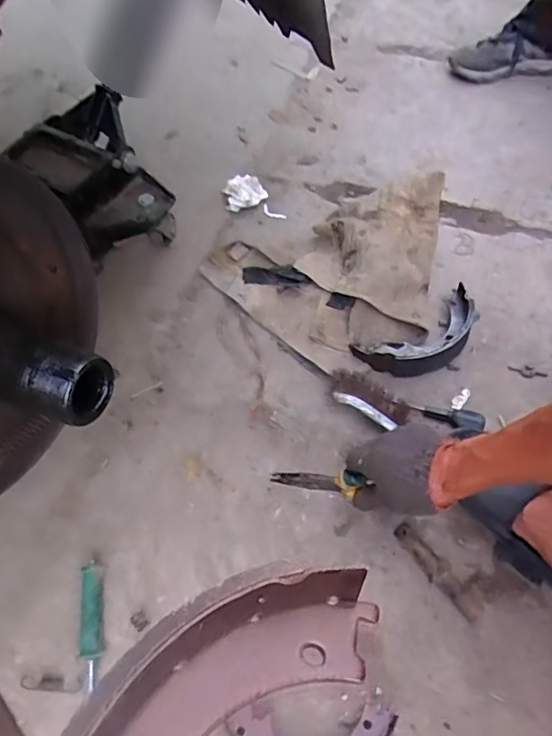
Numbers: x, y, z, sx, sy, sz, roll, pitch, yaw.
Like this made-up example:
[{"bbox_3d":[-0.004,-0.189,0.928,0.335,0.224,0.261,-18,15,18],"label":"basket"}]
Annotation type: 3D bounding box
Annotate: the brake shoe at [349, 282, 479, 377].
[{"bbox_3d":[0.220,-0.044,0.798,0.206,0.055,0.093,-26,63,-14],"label":"brake shoe"}]

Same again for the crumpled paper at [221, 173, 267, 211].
[{"bbox_3d":[-0.061,-0.322,0.984,0.074,0.026,0.069,-26,63,-14],"label":"crumpled paper"}]

